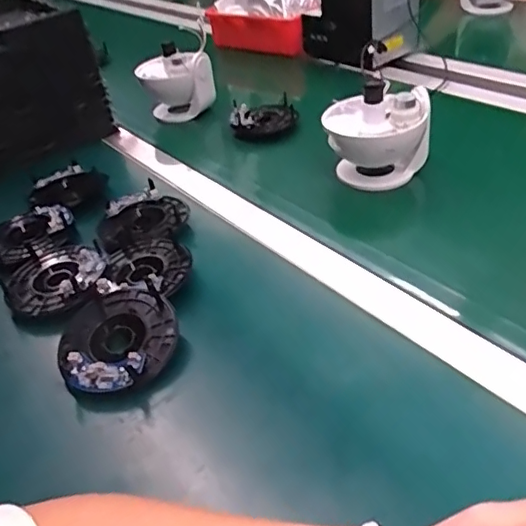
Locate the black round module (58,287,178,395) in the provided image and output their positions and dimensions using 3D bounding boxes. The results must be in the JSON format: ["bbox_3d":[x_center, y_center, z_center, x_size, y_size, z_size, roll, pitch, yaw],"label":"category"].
[{"bbox_3d":[-0.121,0.061,0.468,0.094,0.021,0.100,-5,37,4],"label":"black round module"}]

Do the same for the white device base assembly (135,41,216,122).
[{"bbox_3d":[-0.135,-0.276,0.864,0.107,0.099,0.089,-17,38,-13],"label":"white device base assembly"}]

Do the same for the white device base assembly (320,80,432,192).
[{"bbox_3d":[0.131,-0.147,0.649,0.120,0.108,0.103,3,38,15],"label":"white device base assembly"}]

